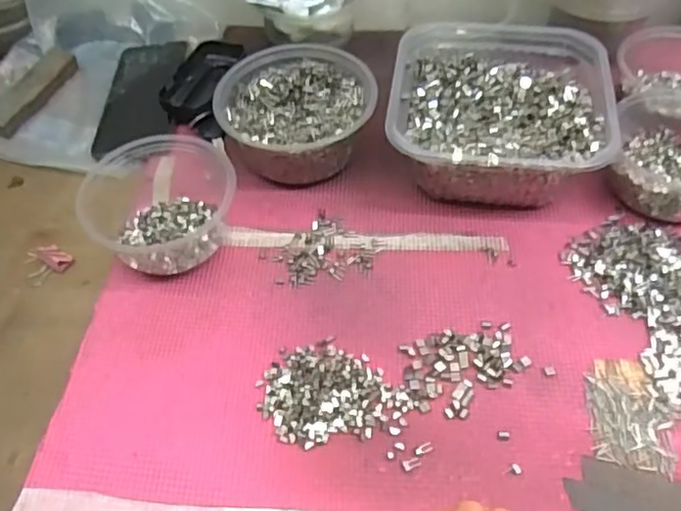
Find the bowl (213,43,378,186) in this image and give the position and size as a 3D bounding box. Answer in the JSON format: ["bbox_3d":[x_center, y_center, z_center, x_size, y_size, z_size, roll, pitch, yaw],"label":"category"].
[{"bbox_3d":[-0.039,-0.125,0.548,0.132,0.051,0.127,-1,52,2],"label":"bowl"}]

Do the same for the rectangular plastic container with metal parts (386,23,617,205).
[{"bbox_3d":[0.131,-0.123,0.526,0.173,0.062,0.175,6,53,8],"label":"rectangular plastic container with metal parts"}]

